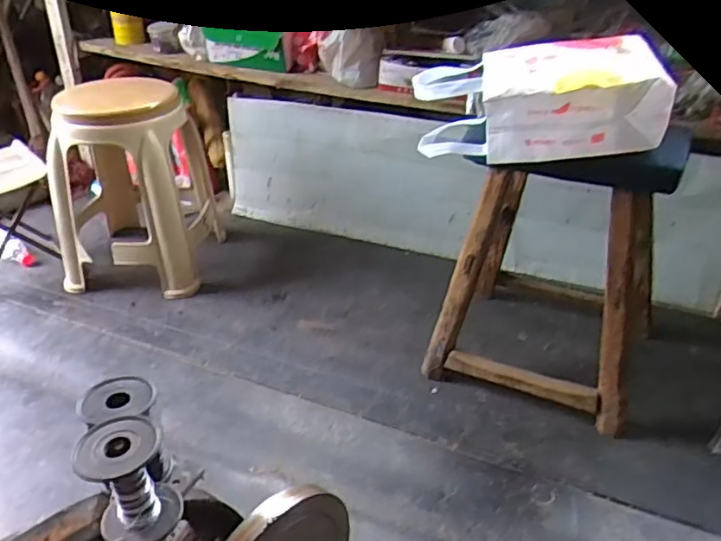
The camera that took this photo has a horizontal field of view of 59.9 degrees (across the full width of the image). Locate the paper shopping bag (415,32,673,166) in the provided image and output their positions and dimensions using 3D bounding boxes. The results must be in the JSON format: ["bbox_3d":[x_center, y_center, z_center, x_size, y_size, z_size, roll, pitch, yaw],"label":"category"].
[{"bbox_3d":[0.263,-0.250,0.933,0.372,0.154,0.126,5,31,35],"label":"paper shopping bag"}]

